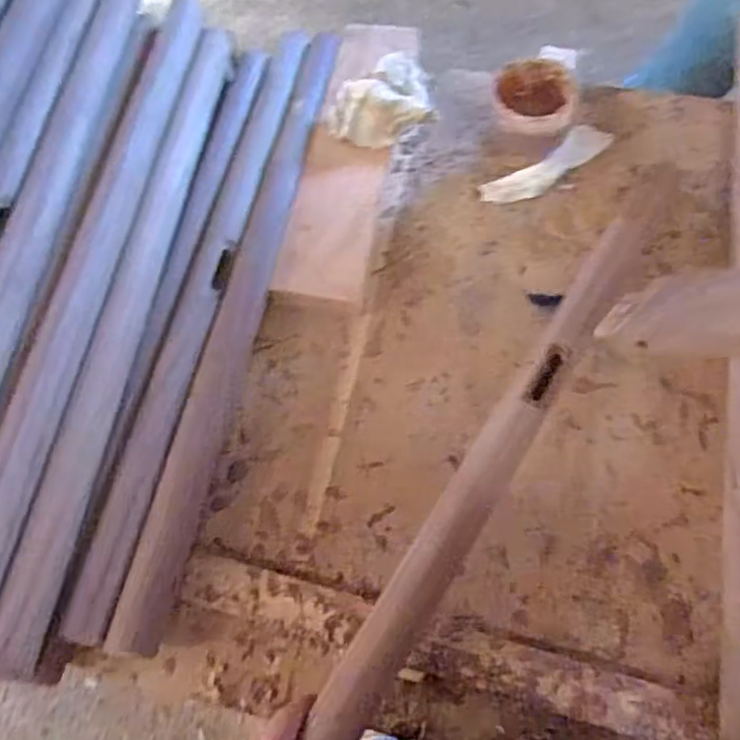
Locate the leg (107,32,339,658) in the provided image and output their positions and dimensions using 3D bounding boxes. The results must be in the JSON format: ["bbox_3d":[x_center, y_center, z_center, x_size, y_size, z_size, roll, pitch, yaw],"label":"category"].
[{"bbox_3d":[-0.118,-0.082,0.641,0.041,0.032,0.669,9,65,7],"label":"leg"}]

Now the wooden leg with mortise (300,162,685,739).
[{"bbox_3d":[0.131,0.038,0.555,0.041,0.041,0.656,30,67,16],"label":"wooden leg with mortise"}]

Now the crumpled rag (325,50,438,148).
[{"bbox_3d":[0.012,-0.302,0.702,0.115,0.045,0.127,-4,64,1],"label":"crumpled rag"}]

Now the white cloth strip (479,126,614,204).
[{"bbox_3d":[0.195,-0.224,0.699,0.162,0.017,0.046,-34,68,-13],"label":"white cloth strip"}]

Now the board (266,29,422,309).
[{"bbox_3d":[-0.020,-0.238,0.698,0.091,0.026,0.366,12,67,1],"label":"board"}]

